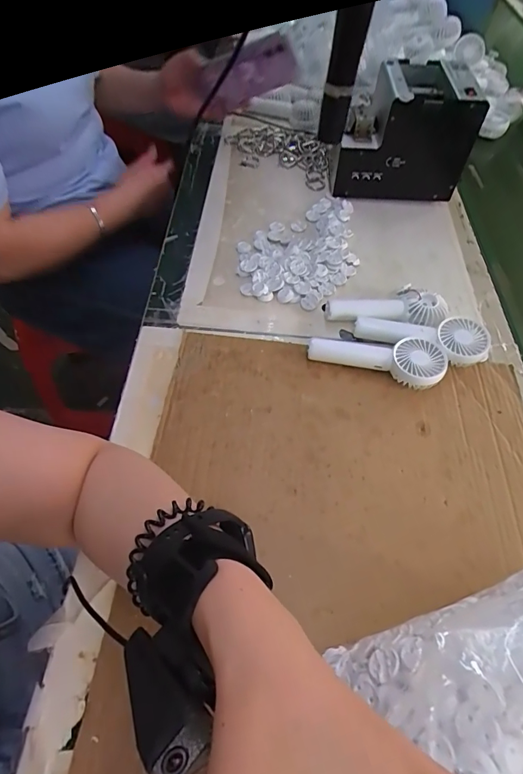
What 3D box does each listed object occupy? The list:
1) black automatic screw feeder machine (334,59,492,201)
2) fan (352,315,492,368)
[{"bbox_3d":[0.200,-0.375,0.629,0.175,0.148,0.139,-1,56,-5],"label":"black automatic screw feeder machine"},{"bbox_3d":[0.183,-0.055,0.479,0.147,0.030,0.064,4,56,-2],"label":"fan"}]

